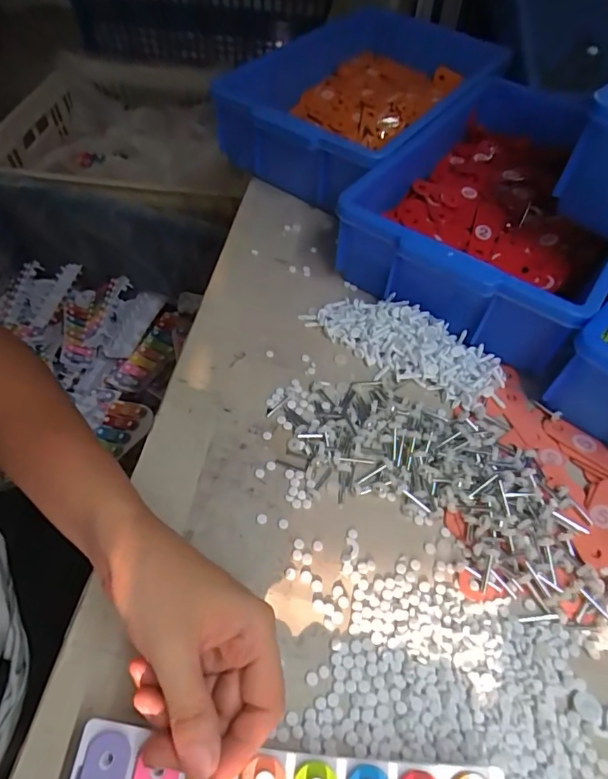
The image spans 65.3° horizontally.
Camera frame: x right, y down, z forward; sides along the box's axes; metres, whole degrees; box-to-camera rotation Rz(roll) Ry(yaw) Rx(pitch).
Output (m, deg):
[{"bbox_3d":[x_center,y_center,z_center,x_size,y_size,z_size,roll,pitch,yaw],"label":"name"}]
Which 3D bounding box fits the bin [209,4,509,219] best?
[{"bbox_3d":[0.070,-0.372,0.625,0.250,0.114,0.327,31,60,18],"label":"bin"}]

